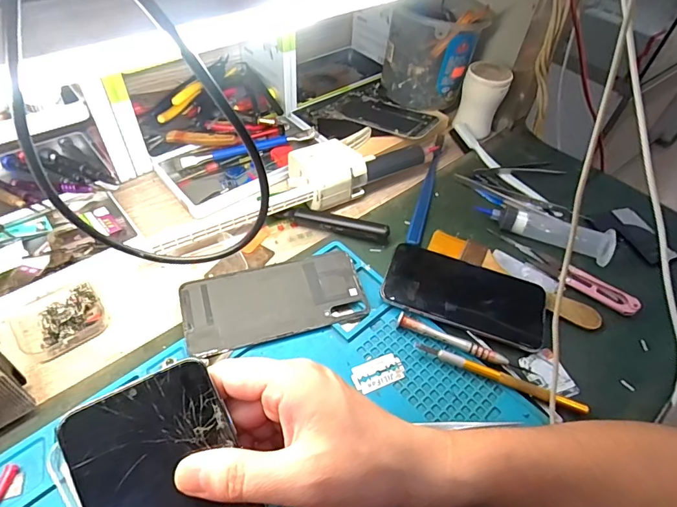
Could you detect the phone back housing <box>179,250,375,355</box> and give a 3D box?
[{"bbox_3d":[-0.054,0.040,0.368,0.151,0.013,0.068,-12,52,-16],"label":"phone back housing"}]

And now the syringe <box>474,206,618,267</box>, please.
[{"bbox_3d":[0.214,-0.029,0.443,0.131,0.027,0.032,27,52,17],"label":"syringe"}]

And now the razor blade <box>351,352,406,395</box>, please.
[{"bbox_3d":[0.032,0.094,0.338,0.041,0.004,0.023,-17,53,-19],"label":"razor blade"}]

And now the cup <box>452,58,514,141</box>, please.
[{"bbox_3d":[0.180,-0.193,0.546,0.054,0.080,0.050,19,50,10],"label":"cup"}]

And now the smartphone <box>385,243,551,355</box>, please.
[{"bbox_3d":[0.114,0.035,0.388,0.140,0.015,0.075,18,50,9],"label":"smartphone"}]

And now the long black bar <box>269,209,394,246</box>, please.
[{"bbox_3d":[-0.007,-0.033,0.433,0.118,0.016,0.020,15,50,7],"label":"long black bar"}]

